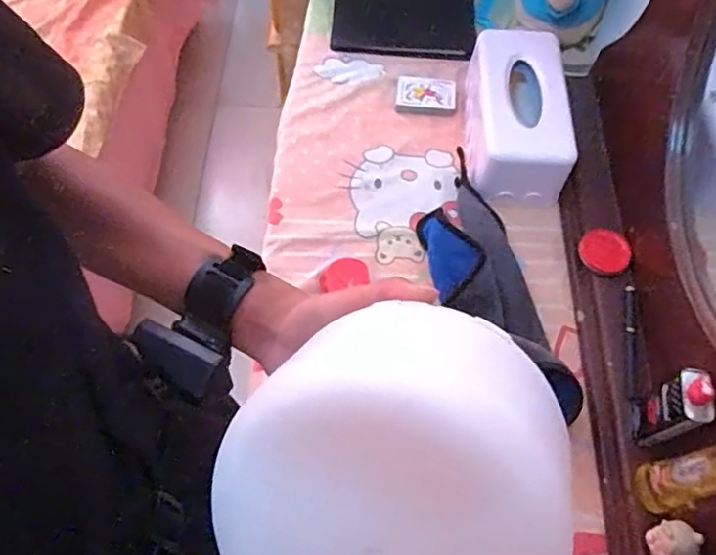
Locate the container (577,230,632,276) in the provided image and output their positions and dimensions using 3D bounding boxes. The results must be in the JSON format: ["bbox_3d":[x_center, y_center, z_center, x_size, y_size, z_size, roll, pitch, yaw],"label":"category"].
[{"bbox_3d":[0.321,-0.034,0.779,0.057,0.014,0.064,-48,64,5],"label":"container"}]

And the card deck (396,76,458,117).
[{"bbox_3d":[0.107,-0.283,0.928,0.092,0.022,0.058,4,63,0],"label":"card deck"}]

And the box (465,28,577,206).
[{"bbox_3d":[0.227,-0.233,0.866,0.125,0.114,0.240,4,63,0],"label":"box"}]

